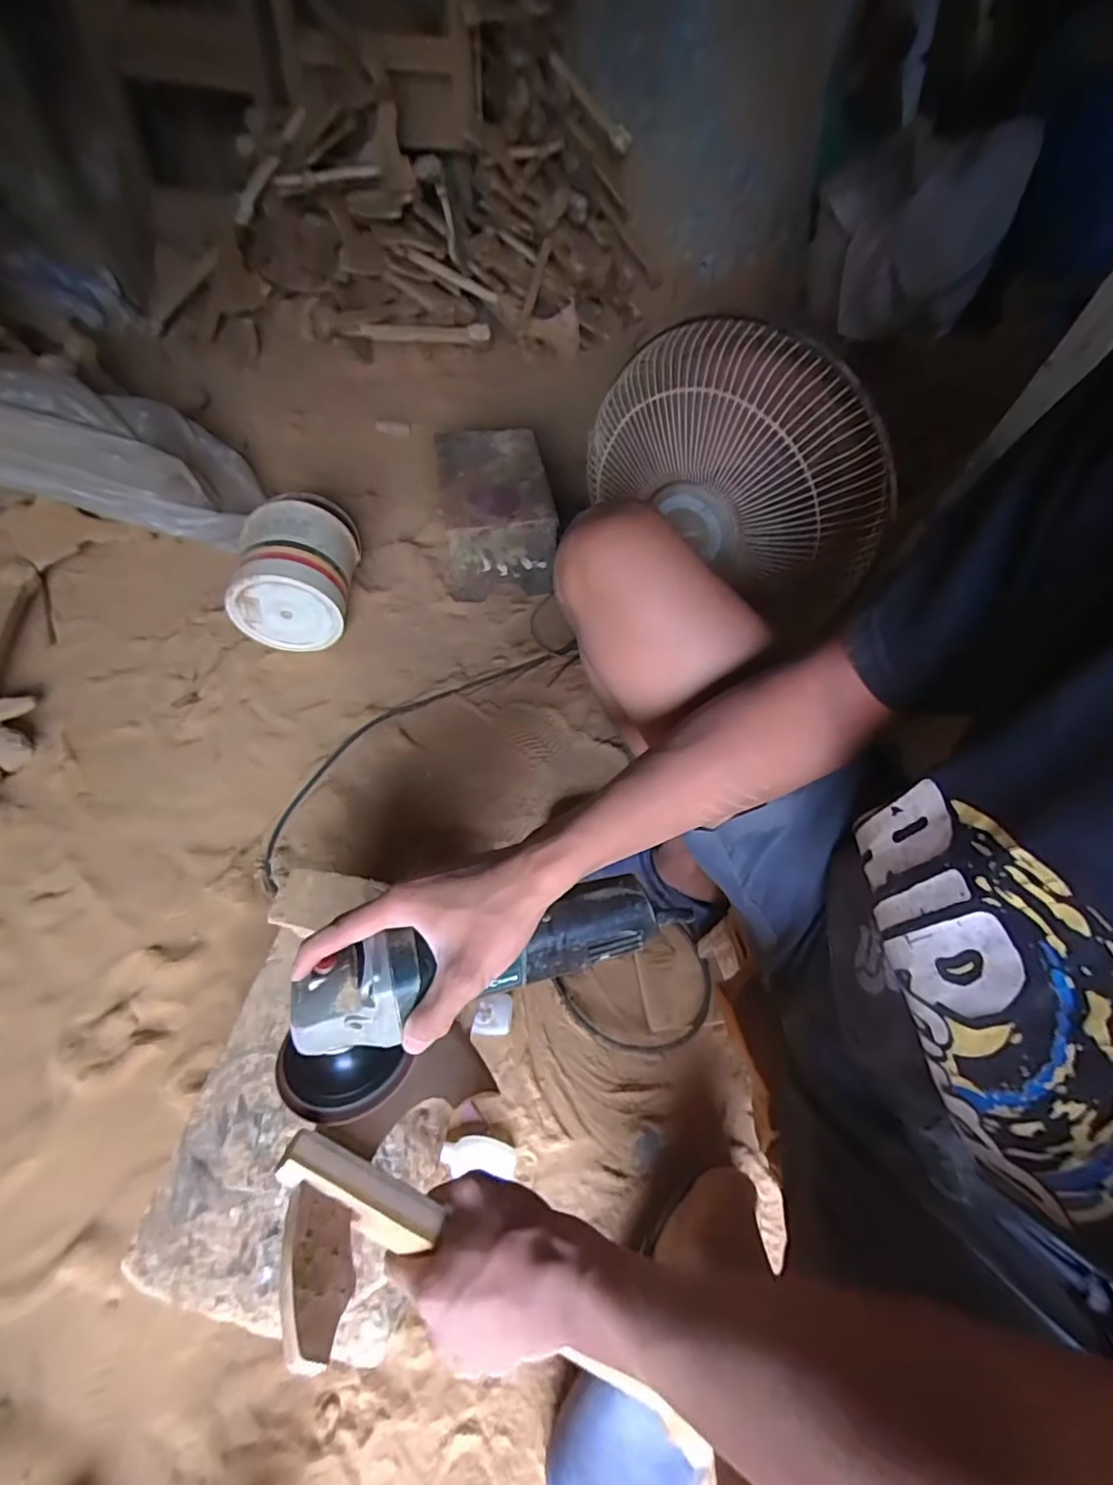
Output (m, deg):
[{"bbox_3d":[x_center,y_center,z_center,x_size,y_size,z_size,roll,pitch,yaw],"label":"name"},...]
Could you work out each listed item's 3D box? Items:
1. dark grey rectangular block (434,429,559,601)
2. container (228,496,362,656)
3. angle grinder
[{"bbox_3d":[-0.123,-0.452,1.110,0.197,0.179,0.287,-7,55,-8],"label":"dark grey rectangular block"},{"bbox_3d":[-0.457,-0.312,1.001,0.180,0.187,0.242,-1,54,-4],"label":"container"},{"bbox_3d":[-0.053,0.162,0.379,0.284,0.085,0.075,-19,57,-8],"label":"angle grinder"}]

